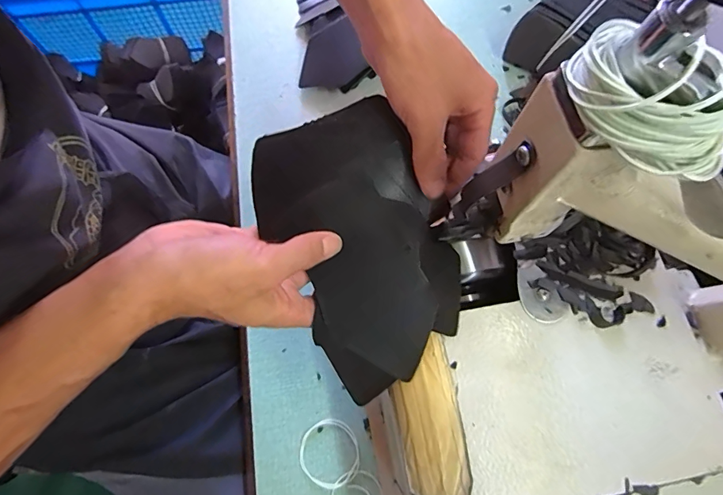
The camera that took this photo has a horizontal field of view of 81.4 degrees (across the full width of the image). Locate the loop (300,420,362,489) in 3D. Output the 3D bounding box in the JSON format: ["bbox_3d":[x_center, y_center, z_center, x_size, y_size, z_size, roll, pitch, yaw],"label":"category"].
[{"bbox_3d":[-0.030,0.198,0.403,0.057,0.004,0.060,0,72,1],"label":"loop"}]

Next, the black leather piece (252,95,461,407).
[{"bbox_3d":[0.002,-0.004,0.304,0.117,0.025,0.192,-27,86,-5],"label":"black leather piece"}]

